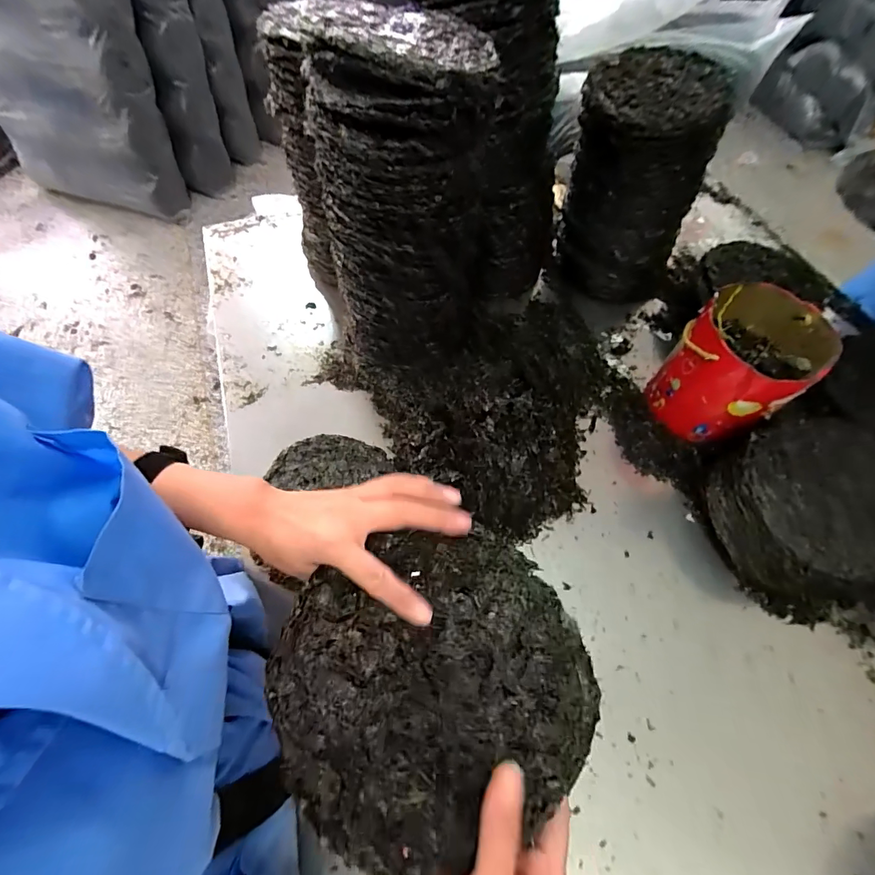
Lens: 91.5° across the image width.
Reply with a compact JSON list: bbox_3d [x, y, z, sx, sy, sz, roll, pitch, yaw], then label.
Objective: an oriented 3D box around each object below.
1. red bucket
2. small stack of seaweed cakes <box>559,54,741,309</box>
[{"bbox_3d":[0.433,-0.097,0.639,0.164,0.186,0.152,0,62,-1],"label":"red bucket"},{"bbox_3d":[0.320,-0.406,0.730,0.175,0.328,0.206,-21,64,-11],"label":"small stack of seaweed cakes"}]

